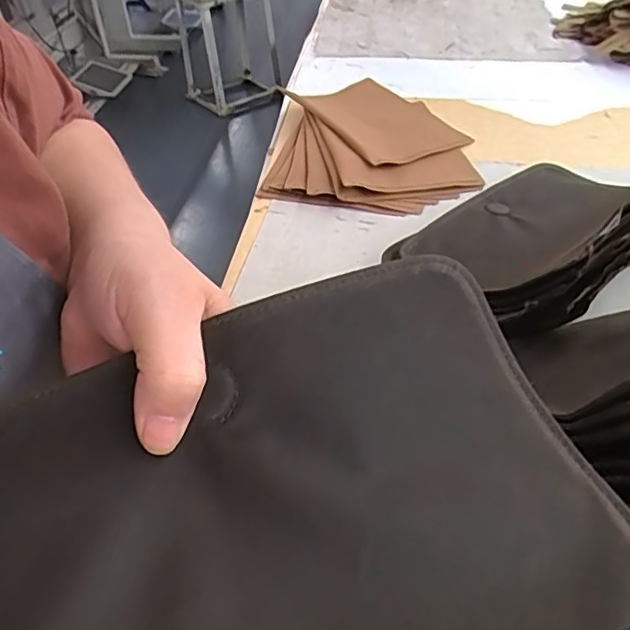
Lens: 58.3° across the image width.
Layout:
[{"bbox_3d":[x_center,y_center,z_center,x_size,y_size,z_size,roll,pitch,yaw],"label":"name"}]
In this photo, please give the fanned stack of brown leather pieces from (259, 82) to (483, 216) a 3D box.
[{"bbox_3d":[0.061,-0.194,0.598,0.205,0.034,0.260,2,43,5],"label":"fanned stack of brown leather pieces"}]

